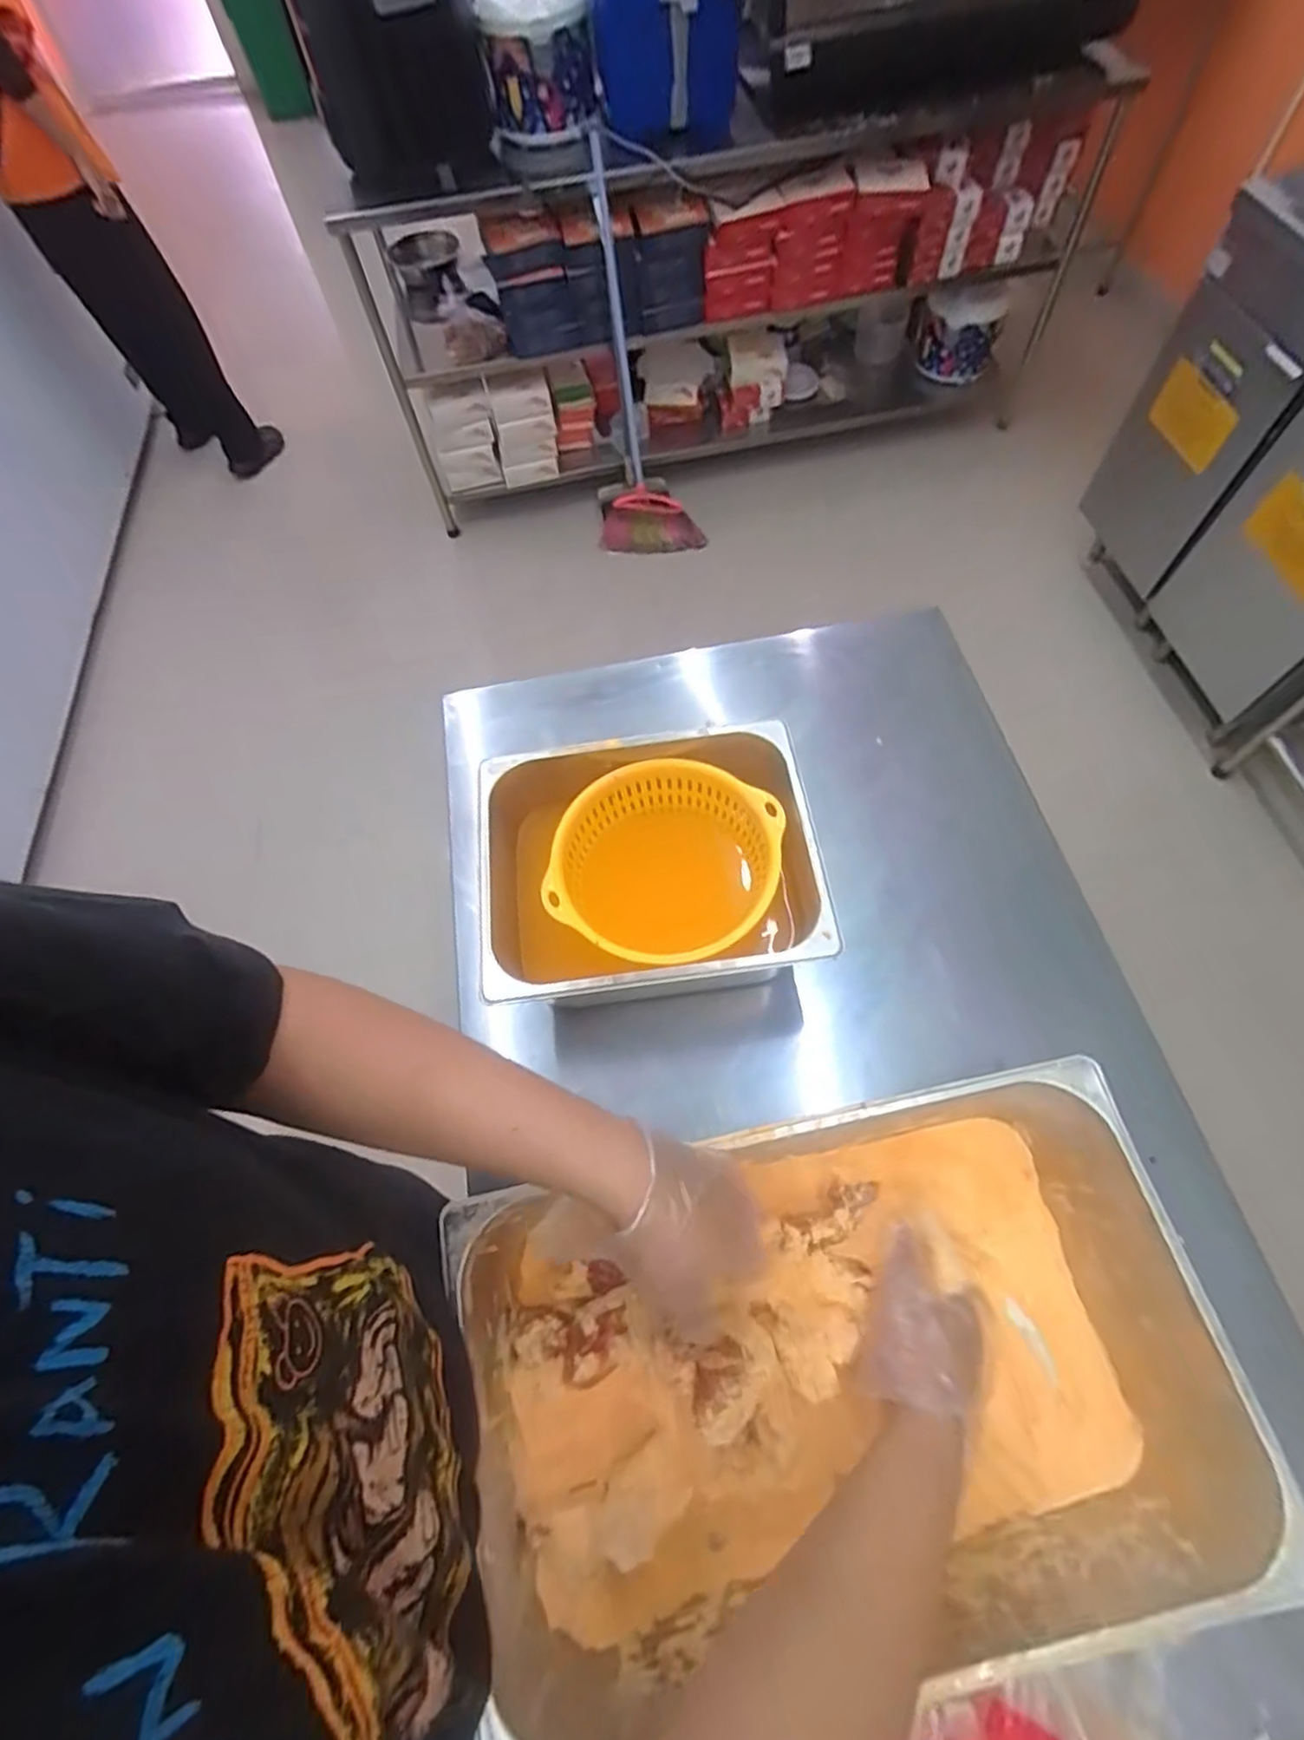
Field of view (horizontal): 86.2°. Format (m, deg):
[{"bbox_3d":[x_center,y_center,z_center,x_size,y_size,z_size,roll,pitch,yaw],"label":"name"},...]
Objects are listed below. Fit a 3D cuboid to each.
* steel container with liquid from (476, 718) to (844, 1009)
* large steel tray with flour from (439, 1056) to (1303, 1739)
[{"bbox_3d":[-0.008,0.014,0.725,0.327,0.160,0.261,-8,64,-1],"label":"steel container with liquid"},{"bbox_3d":[0.133,0.373,0.539,0.513,0.151,0.313,-11,64,-2],"label":"large steel tray with flour"}]

